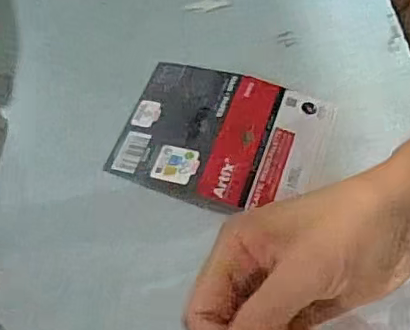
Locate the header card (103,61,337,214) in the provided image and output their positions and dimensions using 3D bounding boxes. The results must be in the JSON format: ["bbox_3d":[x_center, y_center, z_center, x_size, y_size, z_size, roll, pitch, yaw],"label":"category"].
[{"bbox_3d":[0.012,-0.019,0.377,0.130,0.007,0.104,17,59,10],"label":"header card"}]

